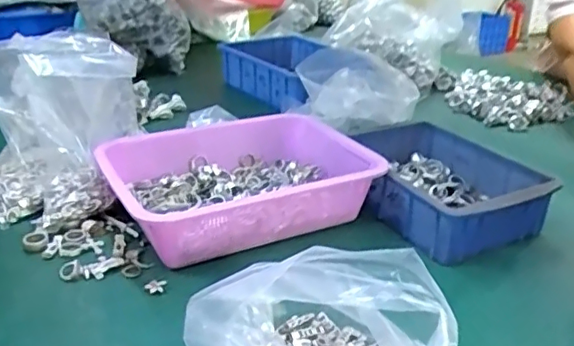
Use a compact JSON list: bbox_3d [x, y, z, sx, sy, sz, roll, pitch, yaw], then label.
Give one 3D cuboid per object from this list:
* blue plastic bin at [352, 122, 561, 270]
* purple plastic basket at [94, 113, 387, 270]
[{"bbox_3d":[0.183,0.014,0.726,0.174,0.074,0.258,-10,27,-24],"label":"blue plastic bin"},{"bbox_3d":[-0.050,0.013,0.687,0.308,0.085,0.215,-11,27,-27],"label":"purple plastic basket"}]

